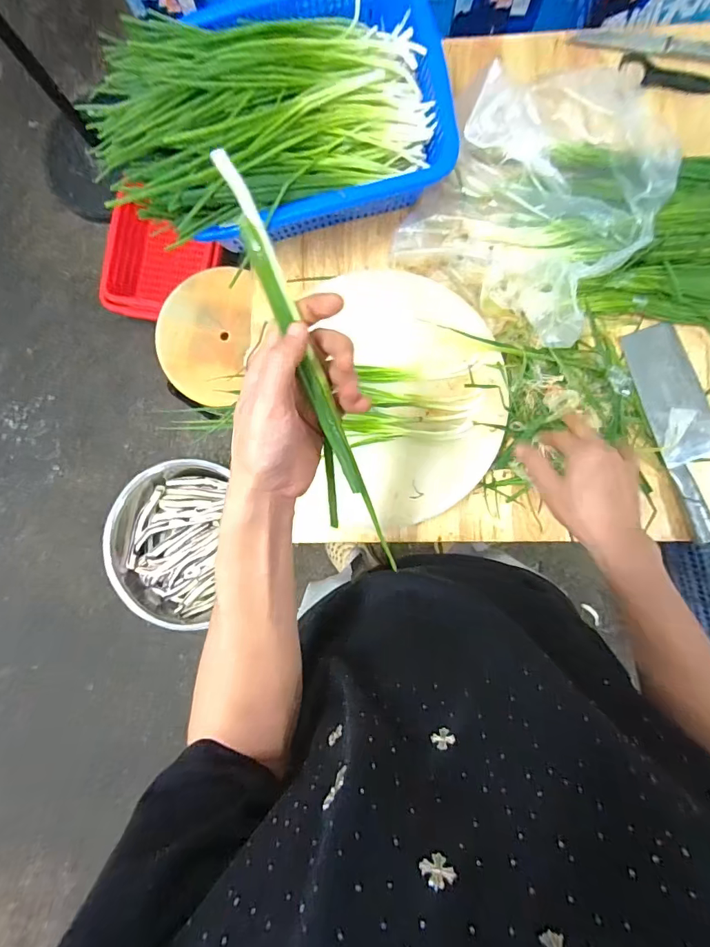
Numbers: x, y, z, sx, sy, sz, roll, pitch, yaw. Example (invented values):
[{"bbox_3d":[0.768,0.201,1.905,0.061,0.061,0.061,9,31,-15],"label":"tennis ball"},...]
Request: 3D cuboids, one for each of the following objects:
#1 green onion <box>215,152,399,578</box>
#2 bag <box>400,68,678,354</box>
[{"bbox_3d":[-0.037,-0.064,0.344,0.015,0.065,0.317,-30,116,-24],"label":"green onion"},{"bbox_3d":[0.275,-0.414,0.610,0.281,0.131,0.398,35,90,3],"label":"bag"}]

